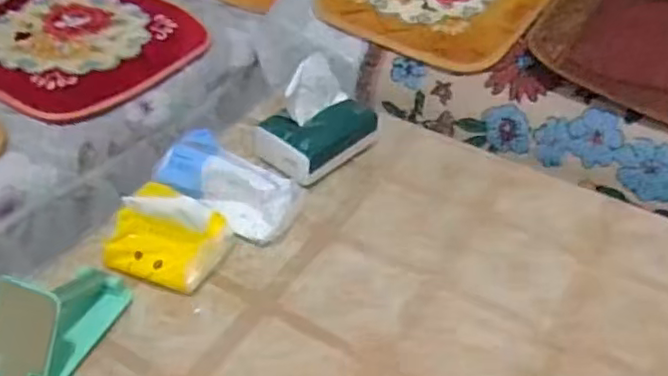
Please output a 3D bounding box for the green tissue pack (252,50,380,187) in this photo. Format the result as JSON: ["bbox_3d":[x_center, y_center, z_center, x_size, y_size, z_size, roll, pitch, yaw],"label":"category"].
[{"bbox_3d":[-0.021,-0.077,0.716,0.117,0.107,0.080,-30,51,-30],"label":"green tissue pack"}]

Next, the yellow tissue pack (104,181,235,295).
[{"bbox_3d":[-0.160,0.039,0.613,0.097,0.075,0.090,16,44,16],"label":"yellow tissue pack"}]

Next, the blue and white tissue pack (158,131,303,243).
[{"bbox_3d":[-0.111,0.000,0.660,0.138,0.069,0.060,20,46,20],"label":"blue and white tissue pack"}]

